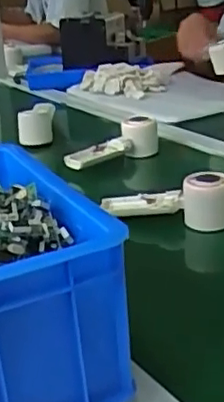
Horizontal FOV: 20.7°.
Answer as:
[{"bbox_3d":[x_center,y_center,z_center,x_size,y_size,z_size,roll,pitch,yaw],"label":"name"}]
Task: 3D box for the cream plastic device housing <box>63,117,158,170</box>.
[{"bbox_3d":[0.003,-0.094,0.960,0.164,0.058,0.045,-14,24,-20],"label":"cream plastic device housing"}]

